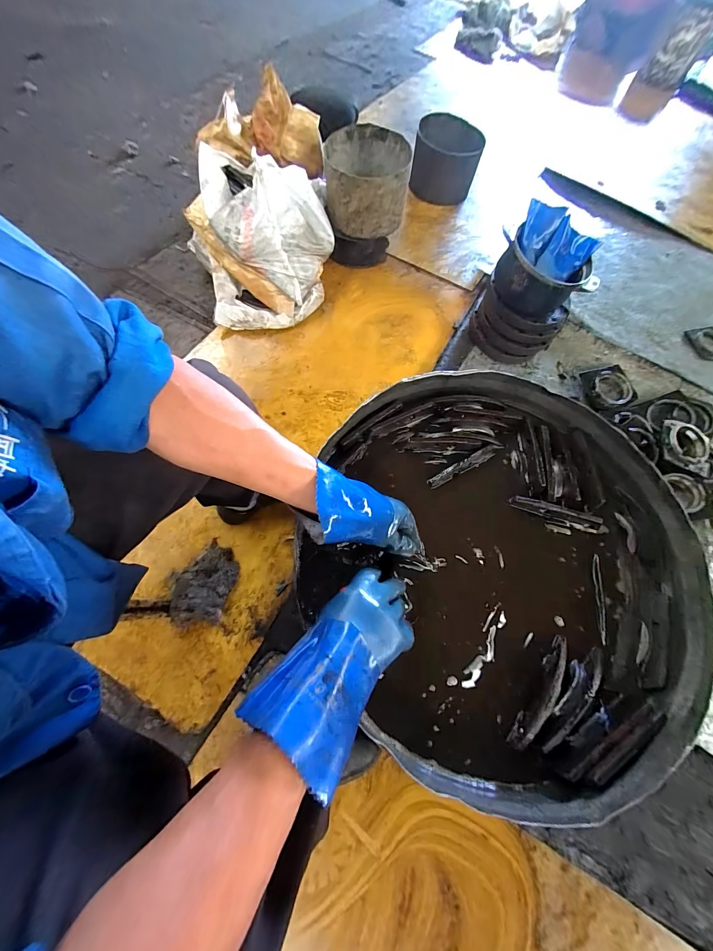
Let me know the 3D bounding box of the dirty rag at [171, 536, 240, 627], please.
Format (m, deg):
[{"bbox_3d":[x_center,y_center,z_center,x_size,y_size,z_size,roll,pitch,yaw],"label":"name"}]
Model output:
[{"bbox_3d":[-0.354,0.250,0.764,0.116,0.065,0.195,11,67,2],"label":"dirty rag"}]

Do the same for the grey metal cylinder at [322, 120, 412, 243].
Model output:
[{"bbox_3d":[0.029,-1.012,1.146,0.281,0.192,0.278,5,68,-4],"label":"grey metal cylinder"}]

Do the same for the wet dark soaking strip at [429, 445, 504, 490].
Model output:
[{"bbox_3d":[0.191,-0.019,0.563,0.156,0.016,0.021,-27,73,-15],"label":"wet dark soaking strip"}]

